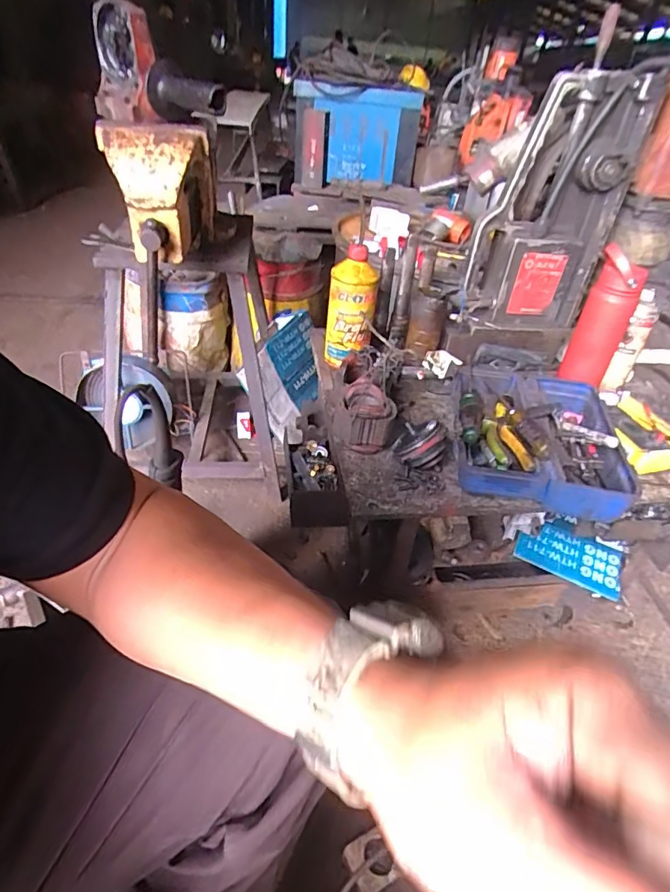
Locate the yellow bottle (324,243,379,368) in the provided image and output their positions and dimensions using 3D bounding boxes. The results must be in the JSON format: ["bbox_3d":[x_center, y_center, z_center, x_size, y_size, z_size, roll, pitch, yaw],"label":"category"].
[{"bbox_3d":[0.027,-0.236,0.891,0.082,0.194,0.063,4,36,-2],"label":"yellow bottle"}]

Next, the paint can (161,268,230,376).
[{"bbox_3d":[-0.352,-0.309,1.281,0.145,0.263,0.131,2,37,-7],"label":"paint can"}]

